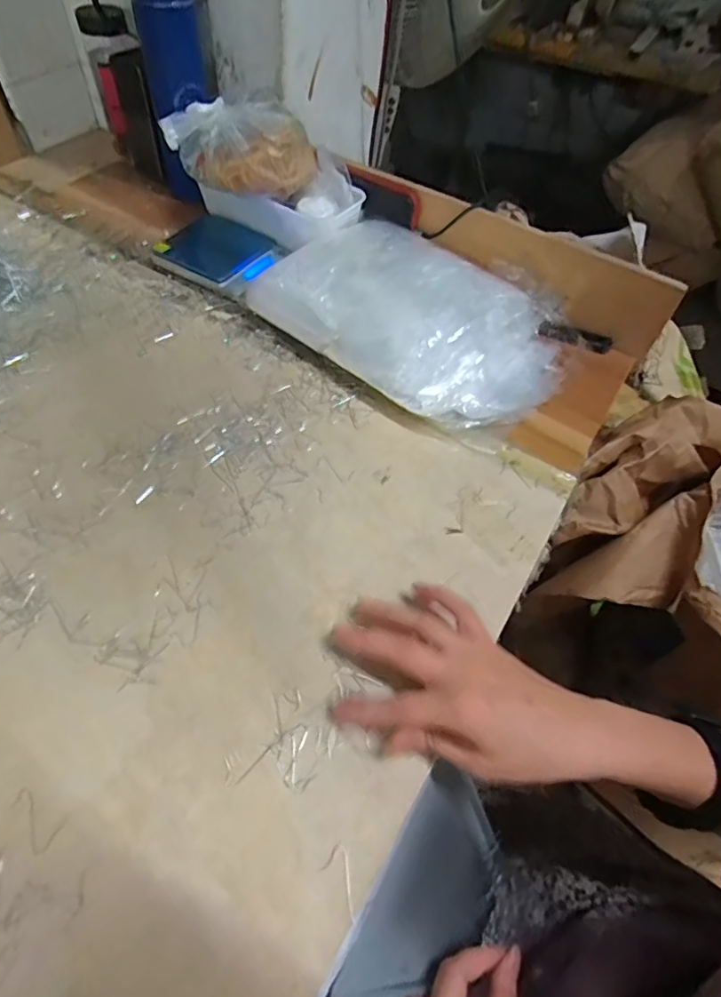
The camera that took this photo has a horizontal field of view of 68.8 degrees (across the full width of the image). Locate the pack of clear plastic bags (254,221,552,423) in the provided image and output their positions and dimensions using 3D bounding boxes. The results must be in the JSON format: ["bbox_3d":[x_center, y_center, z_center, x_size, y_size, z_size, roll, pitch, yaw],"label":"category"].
[{"bbox_3d":[0.059,-0.188,0.541,0.297,0.058,0.203,37,60,19],"label":"pack of clear plastic bags"}]

